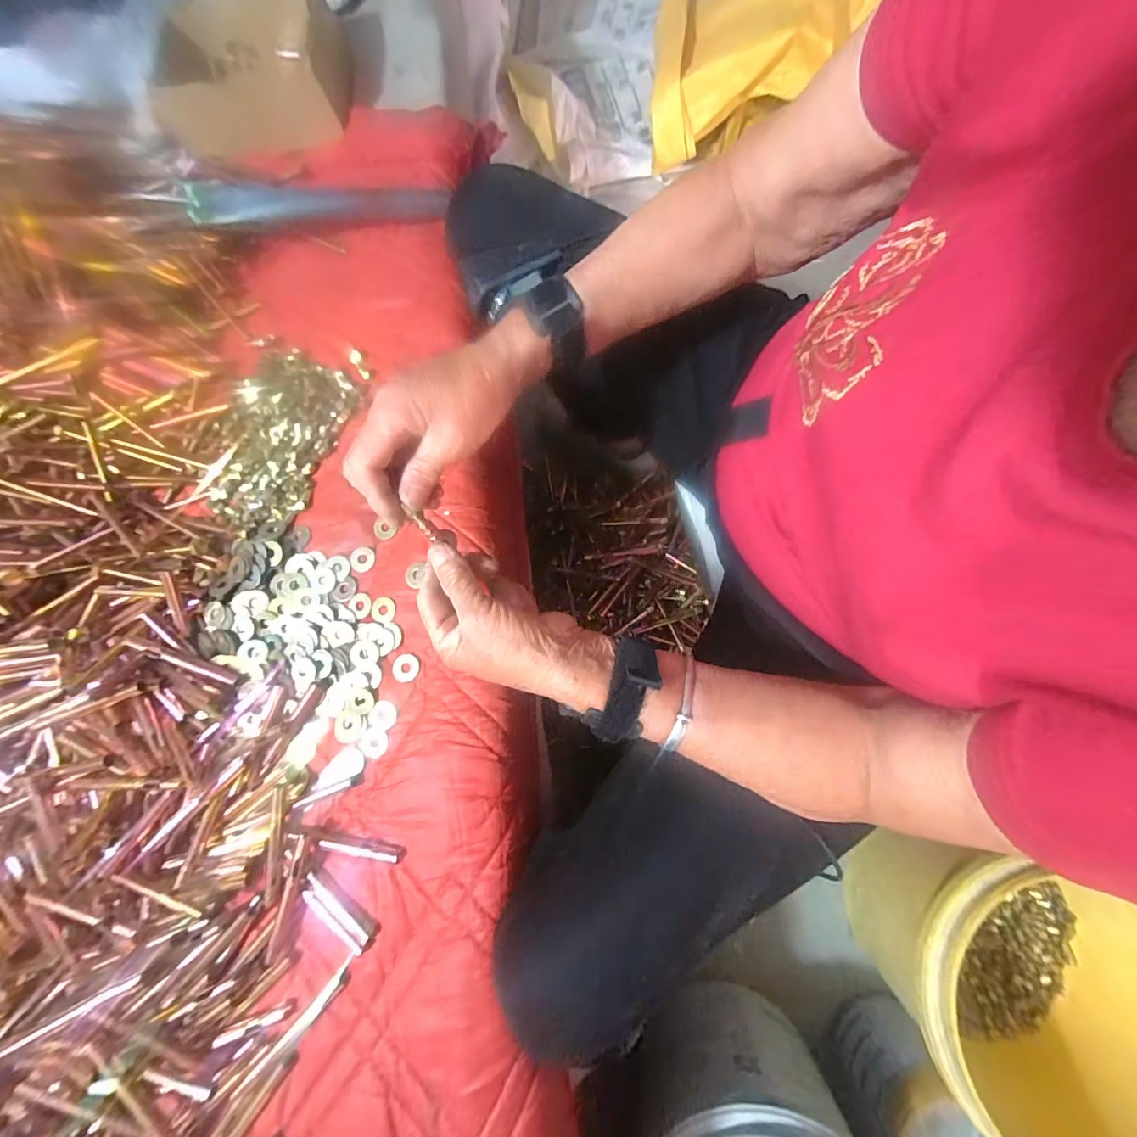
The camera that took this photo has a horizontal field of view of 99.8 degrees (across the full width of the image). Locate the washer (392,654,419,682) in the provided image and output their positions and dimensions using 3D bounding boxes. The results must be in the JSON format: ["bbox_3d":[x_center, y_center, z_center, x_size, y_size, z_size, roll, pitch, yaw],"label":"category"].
[{"bbox_3d":[-0.132,0.080,0.385,0.022,0.004,0.022,-2,77,8],"label":"washer"}]

